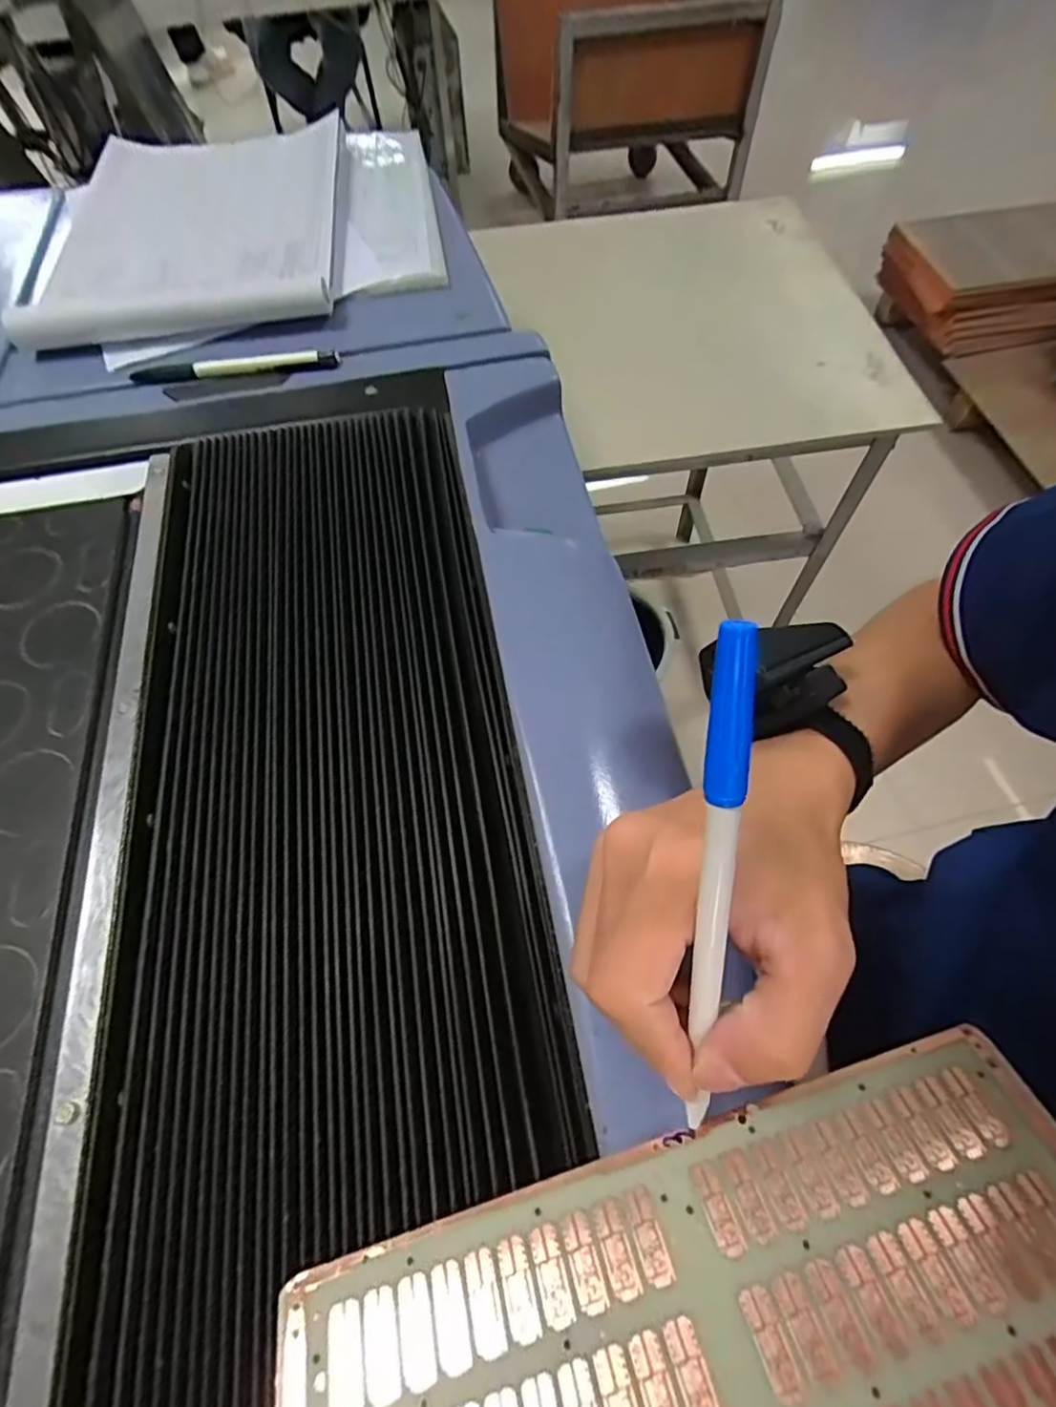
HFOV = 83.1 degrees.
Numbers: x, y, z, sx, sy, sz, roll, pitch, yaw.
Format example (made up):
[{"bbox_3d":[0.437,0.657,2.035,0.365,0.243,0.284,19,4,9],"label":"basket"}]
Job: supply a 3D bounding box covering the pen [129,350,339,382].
[{"bbox_3d":[-0.196,-0.226,0.398,0.138,0.011,0.012,-3,63,0],"label":"pen"}]

